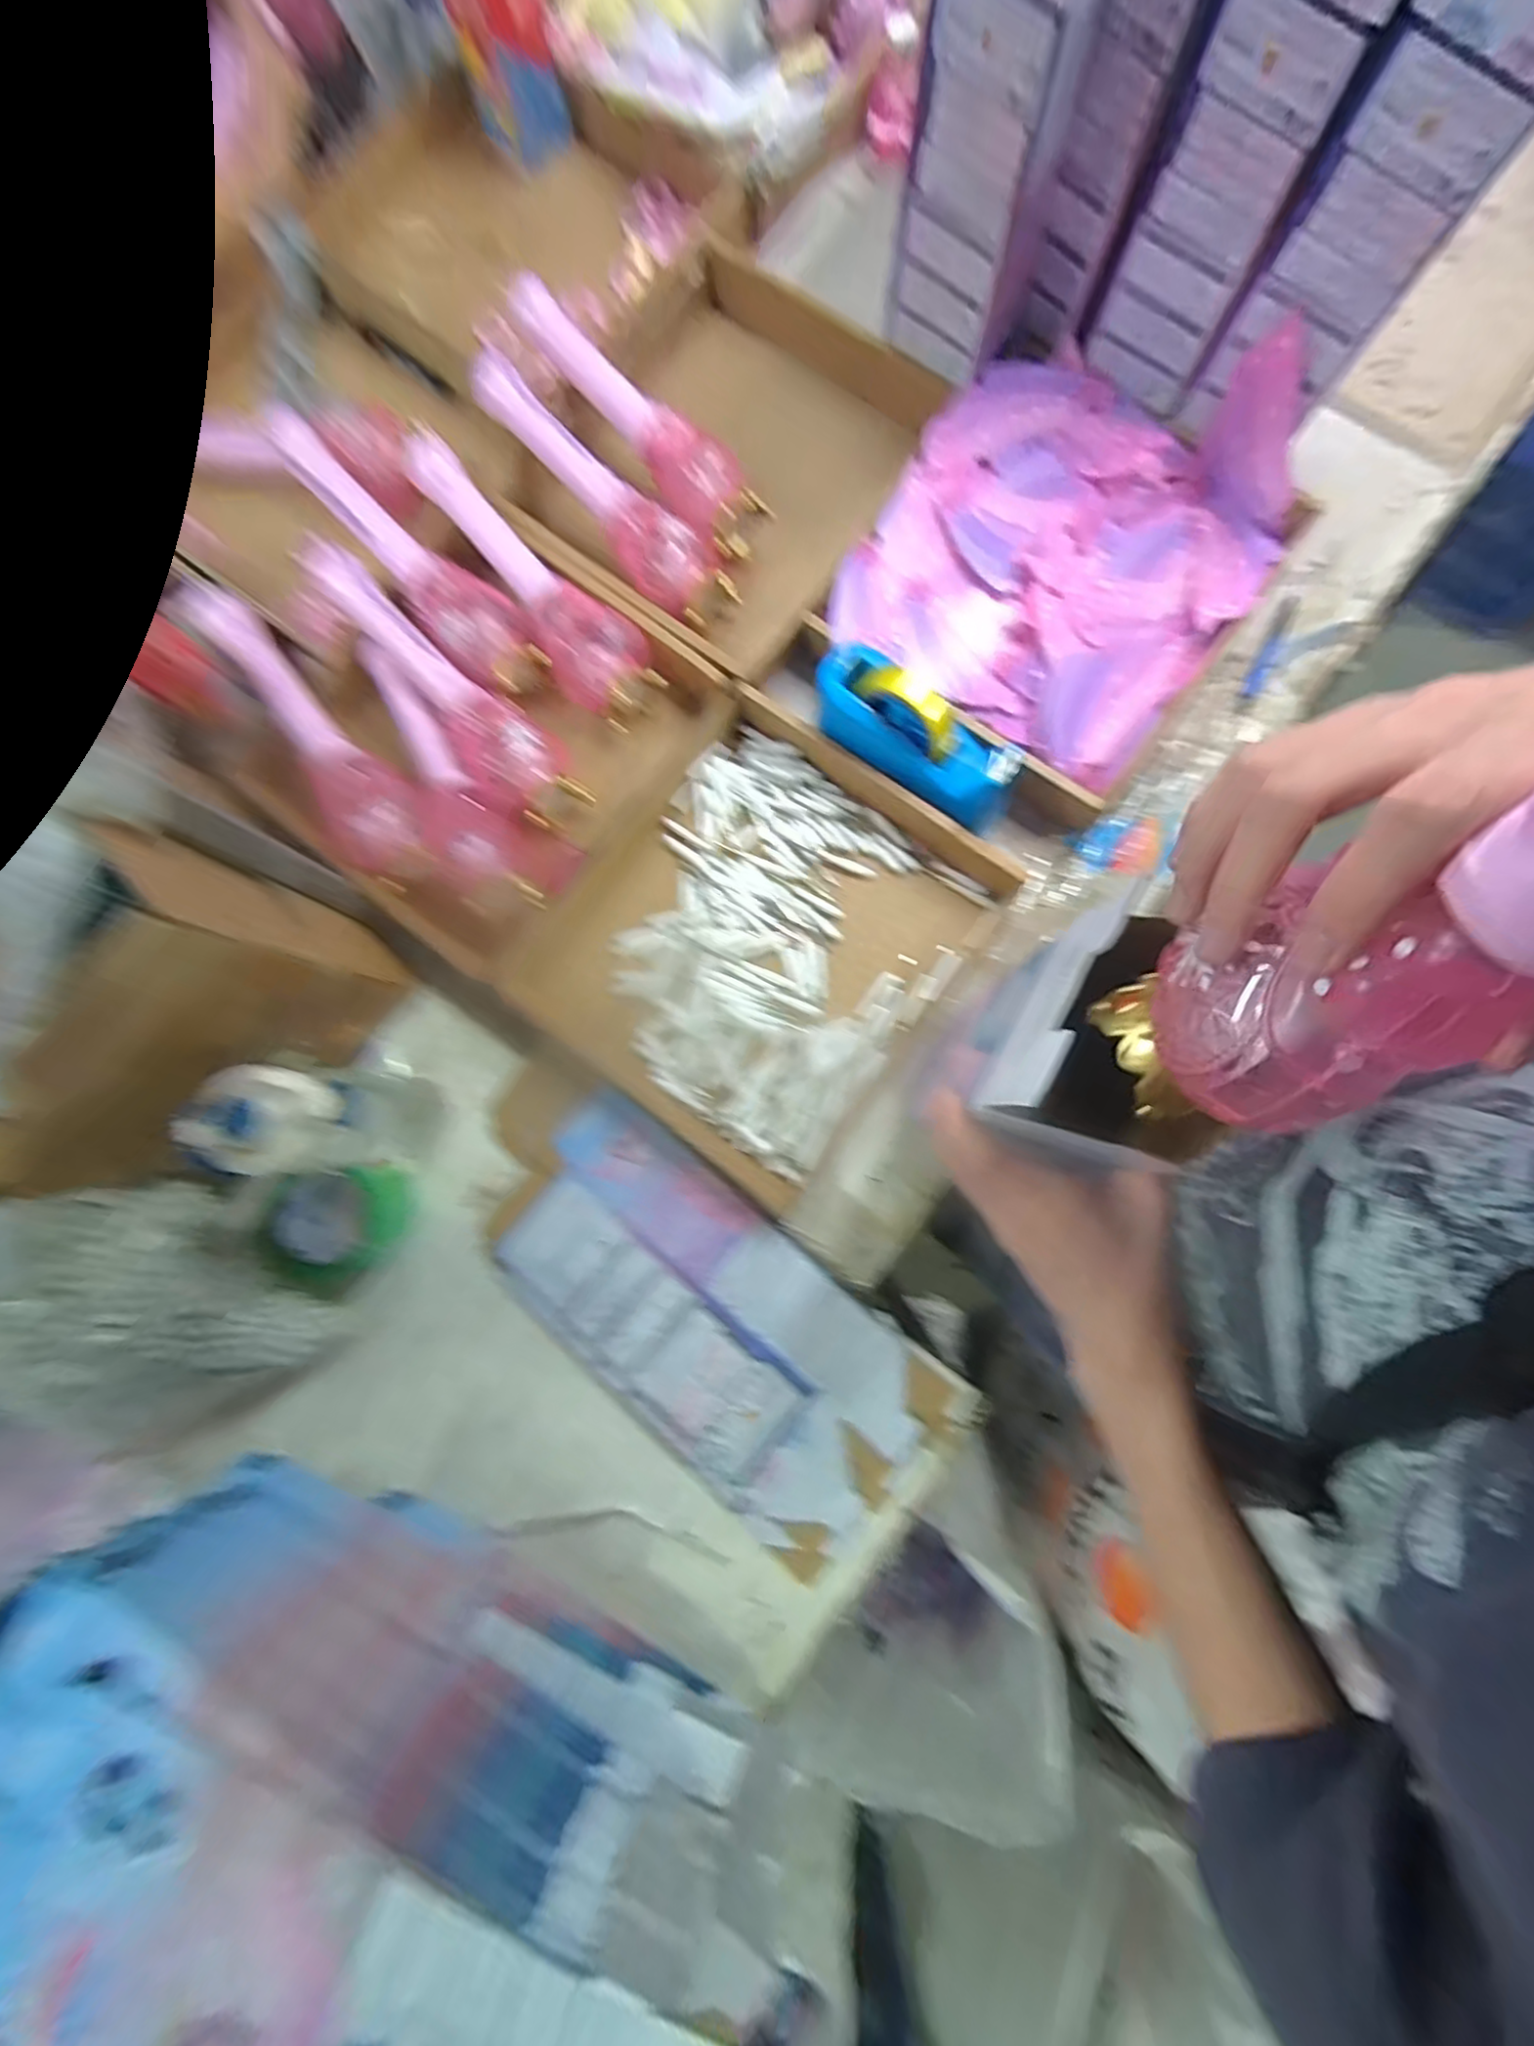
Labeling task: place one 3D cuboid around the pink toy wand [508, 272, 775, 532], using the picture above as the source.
[{"bbox_3d":[-0.135,-0.609,0.681,0.330,0.049,0.071,43,88,6],"label":"pink toy wand"}]

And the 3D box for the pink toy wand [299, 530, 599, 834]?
[{"bbox_3d":[-0.315,-0.331,0.666,0.081,0.064,0.332,-44,82,0],"label":"pink toy wand"}]

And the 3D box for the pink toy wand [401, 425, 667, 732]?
[{"bbox_3d":[-0.234,-0.450,0.684,0.090,0.064,0.341,-38,83,-4],"label":"pink toy wand"}]

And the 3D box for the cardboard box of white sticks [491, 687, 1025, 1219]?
[{"bbox_3d":[-0.011,-0.081,0.643,0.345,0.057,0.381,35,82,6],"label":"cardboard box of white sticks"}]

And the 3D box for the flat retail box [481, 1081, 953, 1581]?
[{"bbox_3d":[-0.058,0.261,0.603,0.405,0.025,0.202,41,82,7],"label":"flat retail box"}]

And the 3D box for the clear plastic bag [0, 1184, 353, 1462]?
[{"bbox_3d":[-0.532,0.263,0.550,0.212,0.155,0.193,-38,82,1],"label":"clear plastic bag"}]

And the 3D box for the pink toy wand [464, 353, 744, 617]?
[{"bbox_3d":[-0.157,-0.529,0.677,0.089,0.064,0.323,-38,83,-1],"label":"pink toy wand"}]

